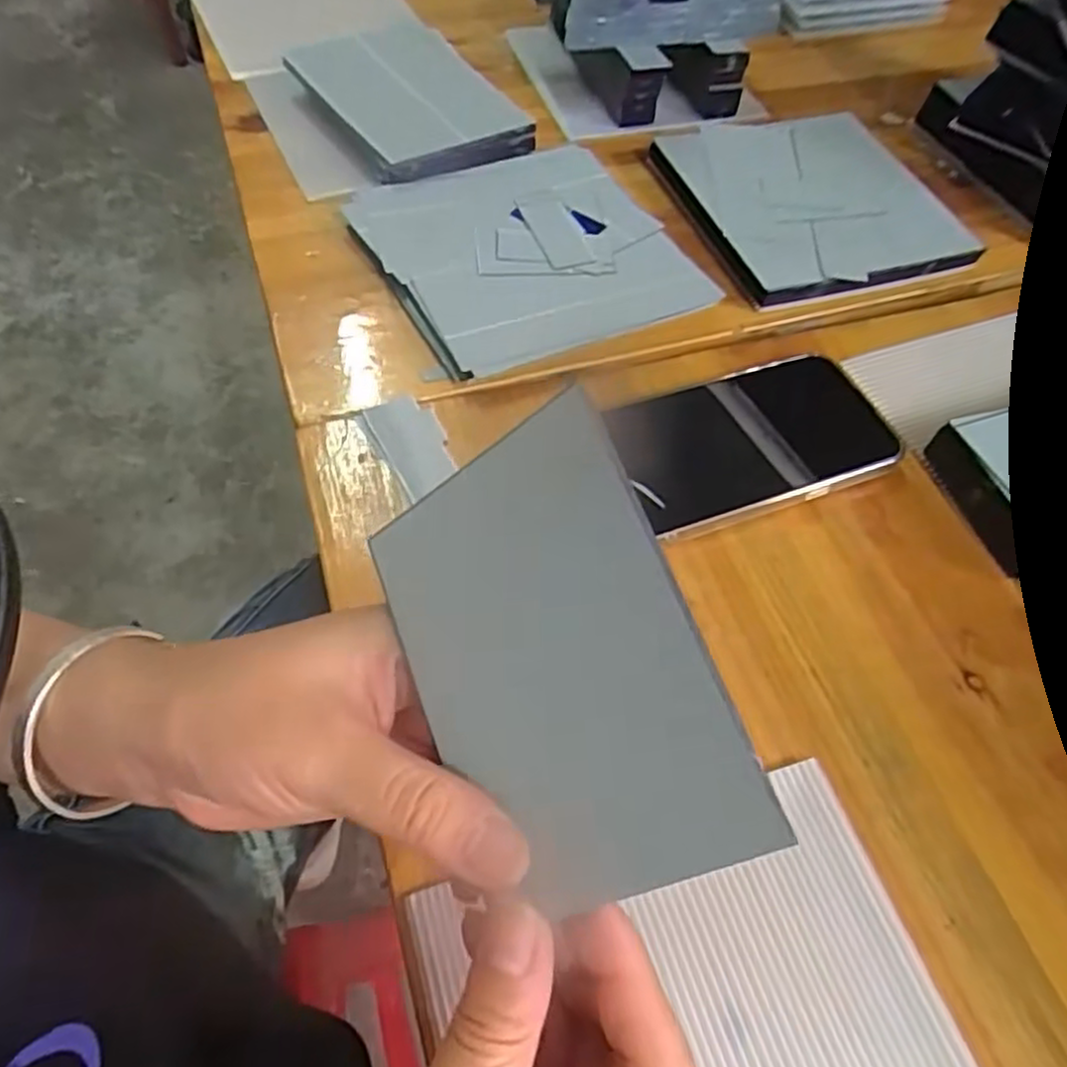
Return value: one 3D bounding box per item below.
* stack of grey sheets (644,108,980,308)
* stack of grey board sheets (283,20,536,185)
[{"bbox_3d":[0.172,-0.213,0.461,0.146,0.009,0.153,-16,61,-12],"label":"stack of grey sheets"},{"bbox_3d":[-0.081,-0.298,0.489,0.113,0.018,0.167,-27,64,-18],"label":"stack of grey board sheets"}]

